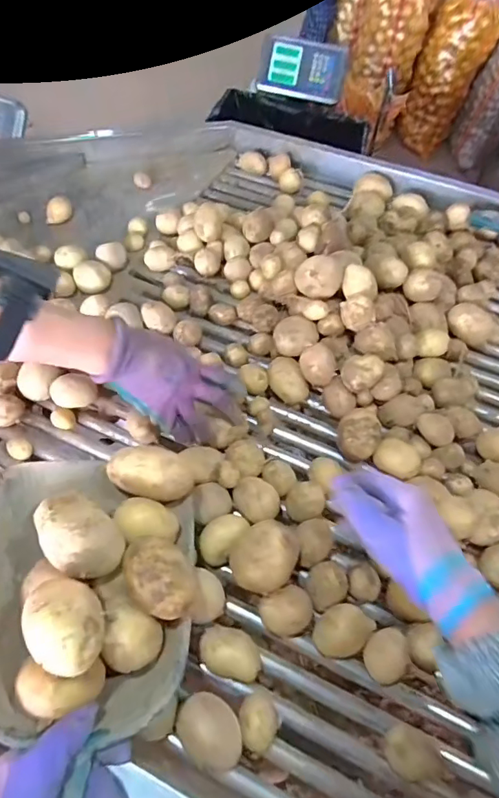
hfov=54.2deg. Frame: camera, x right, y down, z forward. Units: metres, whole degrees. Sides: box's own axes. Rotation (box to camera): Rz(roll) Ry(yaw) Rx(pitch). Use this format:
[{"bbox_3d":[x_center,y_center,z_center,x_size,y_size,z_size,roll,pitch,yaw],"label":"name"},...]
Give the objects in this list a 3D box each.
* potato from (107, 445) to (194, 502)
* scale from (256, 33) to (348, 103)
[{"bbox_3d":[-0.093,0.070,0.461,0.078,0.037,0.037,7,54,-1],"label":"potato"},{"bbox_3d":[0.158,-0.977,1.453,0.248,0.044,0.180,13,89,-3],"label":"scale"}]

